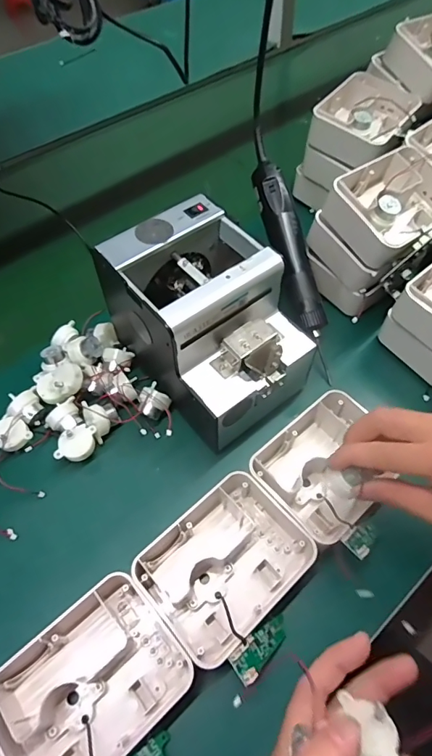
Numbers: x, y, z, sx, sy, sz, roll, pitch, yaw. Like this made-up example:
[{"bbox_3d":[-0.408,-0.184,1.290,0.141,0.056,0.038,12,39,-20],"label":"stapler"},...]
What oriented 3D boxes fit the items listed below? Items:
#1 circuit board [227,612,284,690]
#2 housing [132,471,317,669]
[{"bbox_3d":[0.036,0.202,0.336,0.021,0.010,0.066,39,26,25],"label":"circuit board"},{"bbox_3d":[0.007,0.154,0.371,0.130,0.044,0.104,-36,61,-23],"label":"housing"}]

